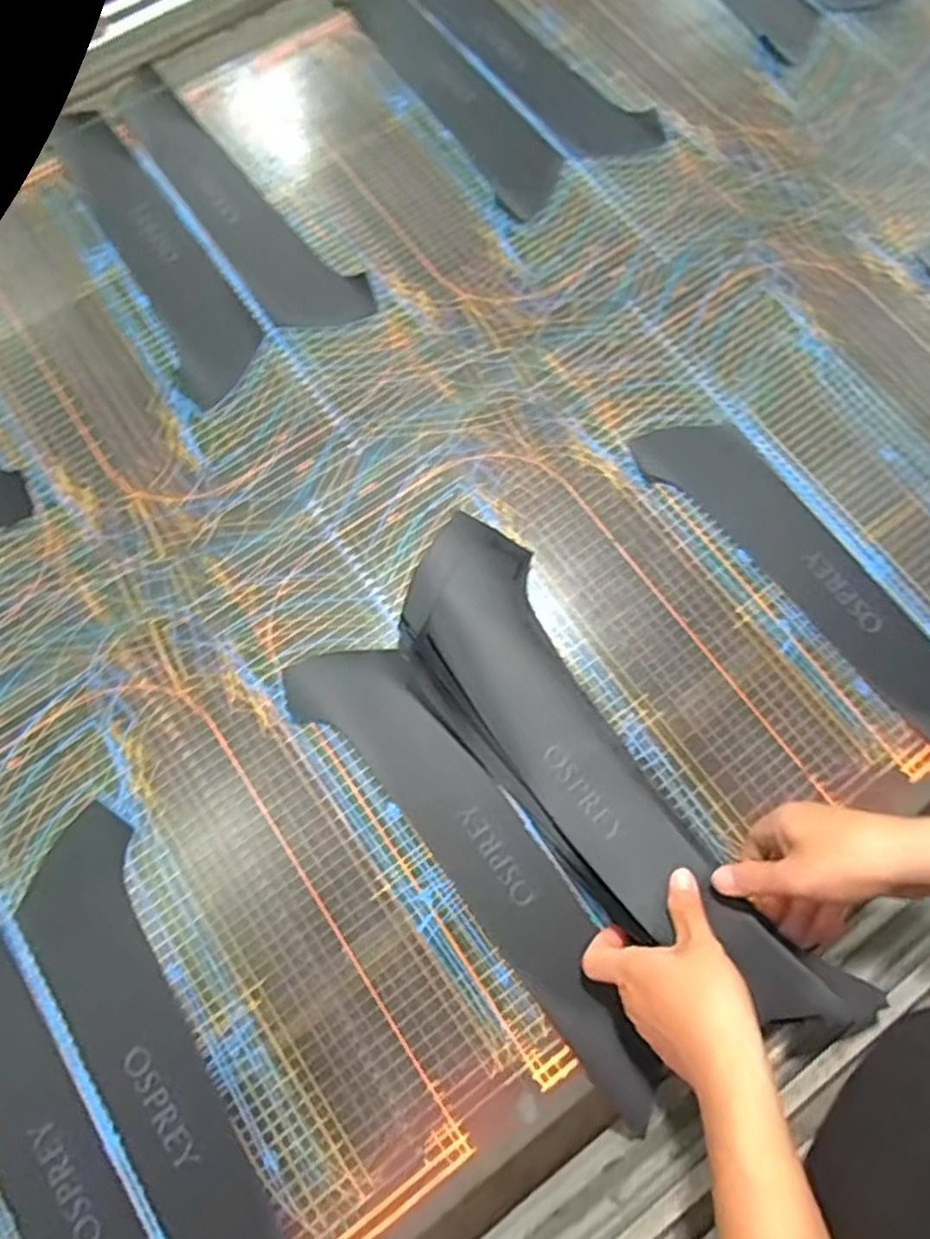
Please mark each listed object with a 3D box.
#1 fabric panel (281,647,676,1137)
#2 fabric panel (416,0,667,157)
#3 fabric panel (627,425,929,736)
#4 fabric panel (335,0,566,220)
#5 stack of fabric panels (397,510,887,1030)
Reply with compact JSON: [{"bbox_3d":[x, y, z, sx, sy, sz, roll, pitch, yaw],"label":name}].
[{"bbox_3d":[0.009,0.191,0.556,0.092,0.018,0.428,-37,76,-9],"label":"fabric panel"},{"bbox_3d":[0.059,-0.673,0.806,0.102,0.009,0.409,-40,77,-13],"label":"fabric panel"},{"bbox_3d":[0.336,-0.036,0.620,0.098,0.010,0.415,-40,77,-13],"label":"fabric panel"},{"bbox_3d":[-0.019,-0.635,0.794,0.091,0.007,0.437,-30,75,-7],"label":"fabric panel"},{"bbox_3d":[0.098,0.117,0.557,0.154,0.057,0.452,-37,74,-9],"label":"stack of fabric panels"}]

